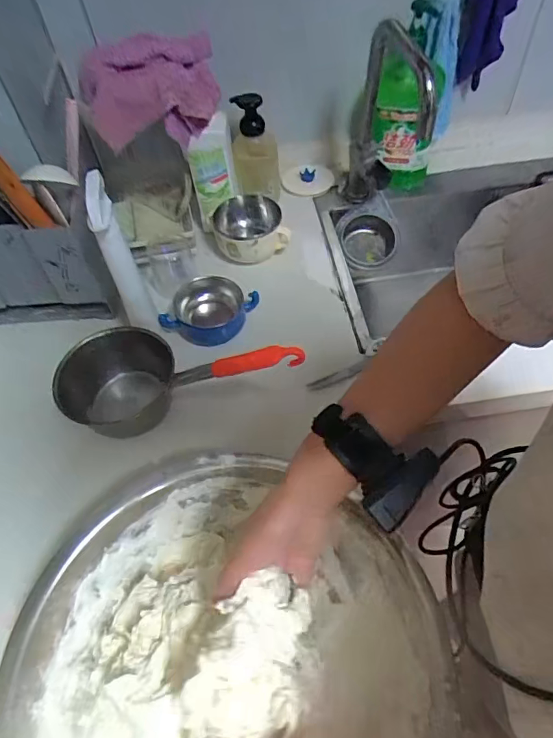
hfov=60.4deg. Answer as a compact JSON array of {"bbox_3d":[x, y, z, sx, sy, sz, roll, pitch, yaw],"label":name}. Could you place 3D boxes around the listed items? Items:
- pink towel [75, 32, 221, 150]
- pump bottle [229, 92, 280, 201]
[{"bbox_3d":[-0.185,-0.408,0.701,0.198,0.144,0.074,-15,52,-7],"label":"pink towel"},{"bbox_3d":[-0.037,-0.401,0.883,0.079,0.180,0.073,-4,52,2],"label":"pump bottle"}]

